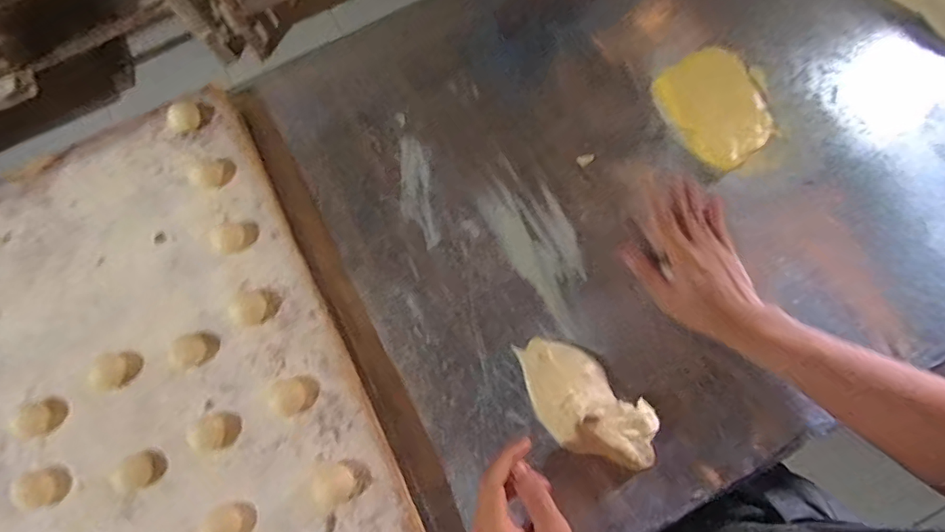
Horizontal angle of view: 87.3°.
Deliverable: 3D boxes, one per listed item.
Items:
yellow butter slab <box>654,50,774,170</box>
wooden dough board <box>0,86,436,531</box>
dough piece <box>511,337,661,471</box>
[{"bbox_3d":[0.277,-0.181,0.560,0.105,0.015,0.131,-31,77,-6],"label":"yellow butter slab"},{"bbox_3d":[-0.329,0.154,0.477,0.435,0.042,0.614,-27,77,-5],"label":"wooden dough board"},{"bbox_3d":[0.107,0.132,0.476,0.079,0.033,0.153,-43,79,-8],"label":"dough piece"}]

